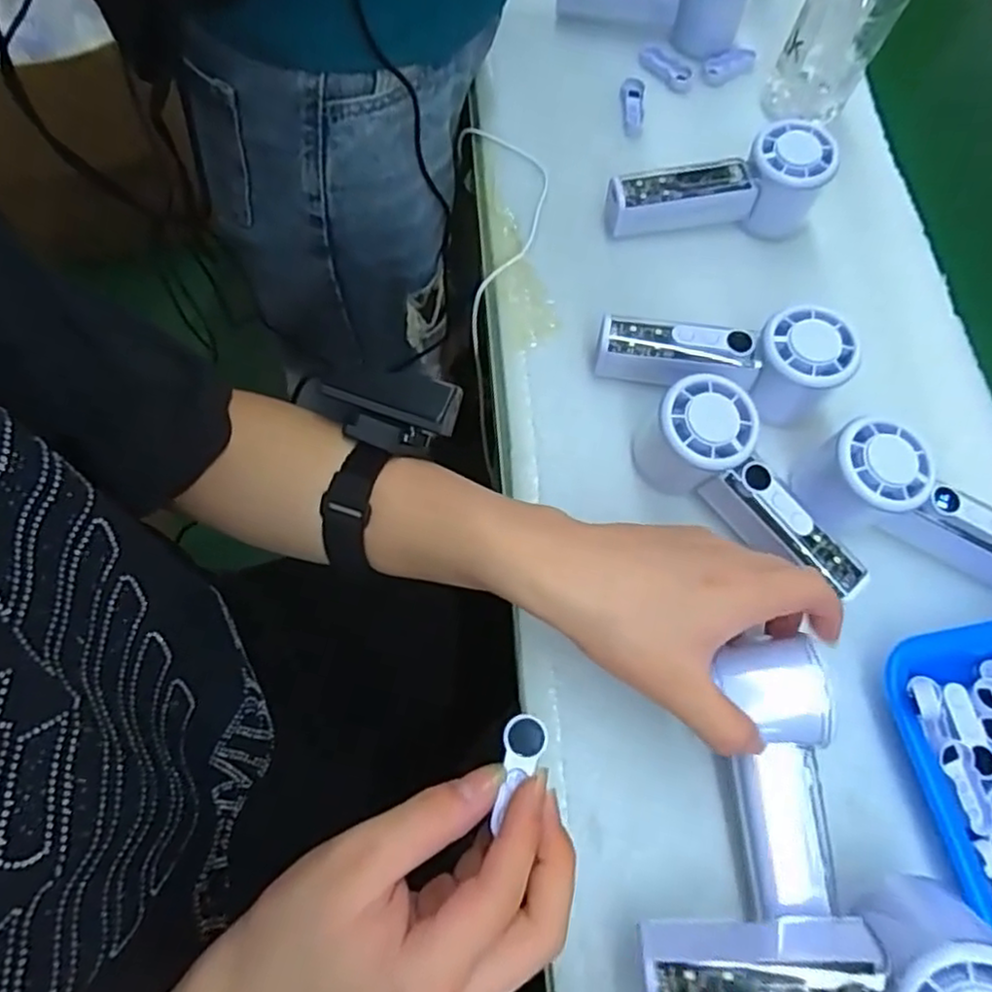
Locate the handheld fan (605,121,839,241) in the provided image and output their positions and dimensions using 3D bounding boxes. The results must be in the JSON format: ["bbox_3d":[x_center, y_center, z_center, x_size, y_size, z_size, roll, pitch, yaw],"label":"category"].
[{"bbox_3d":[0.154,-0.222,0.487,0.145,0.062,0.051,-1,70,-3],"label":"handheld fan"}]

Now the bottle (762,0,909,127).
[{"bbox_3d":[0.252,-0.341,0.492,0.064,0.152,0.057,28,71,7],"label":"bottle"}]

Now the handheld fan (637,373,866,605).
[{"bbox_3d":[0.154,-0.006,0.403,0.151,0.061,0.055,38,72,11],"label":"handheld fan"}]

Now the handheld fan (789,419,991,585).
[{"bbox_3d":[0.262,0.011,0.406,0.158,0.061,0.055,22,70,5],"label":"handheld fan"}]

